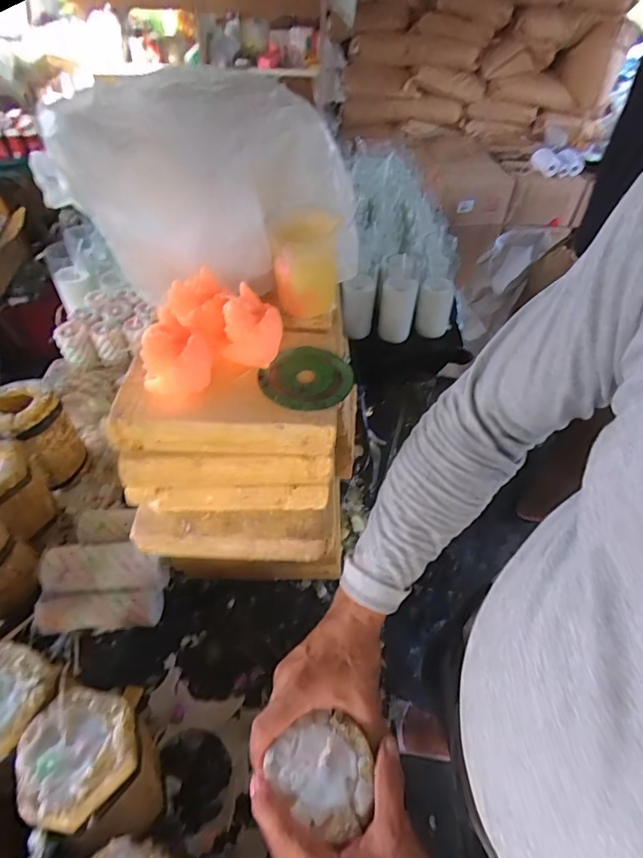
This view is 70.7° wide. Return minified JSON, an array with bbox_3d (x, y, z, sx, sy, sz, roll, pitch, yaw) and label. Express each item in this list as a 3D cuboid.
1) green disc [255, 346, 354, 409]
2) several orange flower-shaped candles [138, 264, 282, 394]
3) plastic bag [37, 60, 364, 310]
[{"bbox_3d":[-0.013,-0.053,0.459,0.085,0.006,0.095,27,51,20],"label":"green disc"},{"bbox_3d":[-0.120,-0.095,0.448,0.140,0.063,0.105,-30,55,-27],"label":"several orange flower-shaped candles"},{"bbox_3d":[-0.105,-0.243,0.469,0.295,0.191,0.100,-15,50,-17],"label":"plastic bag"}]

